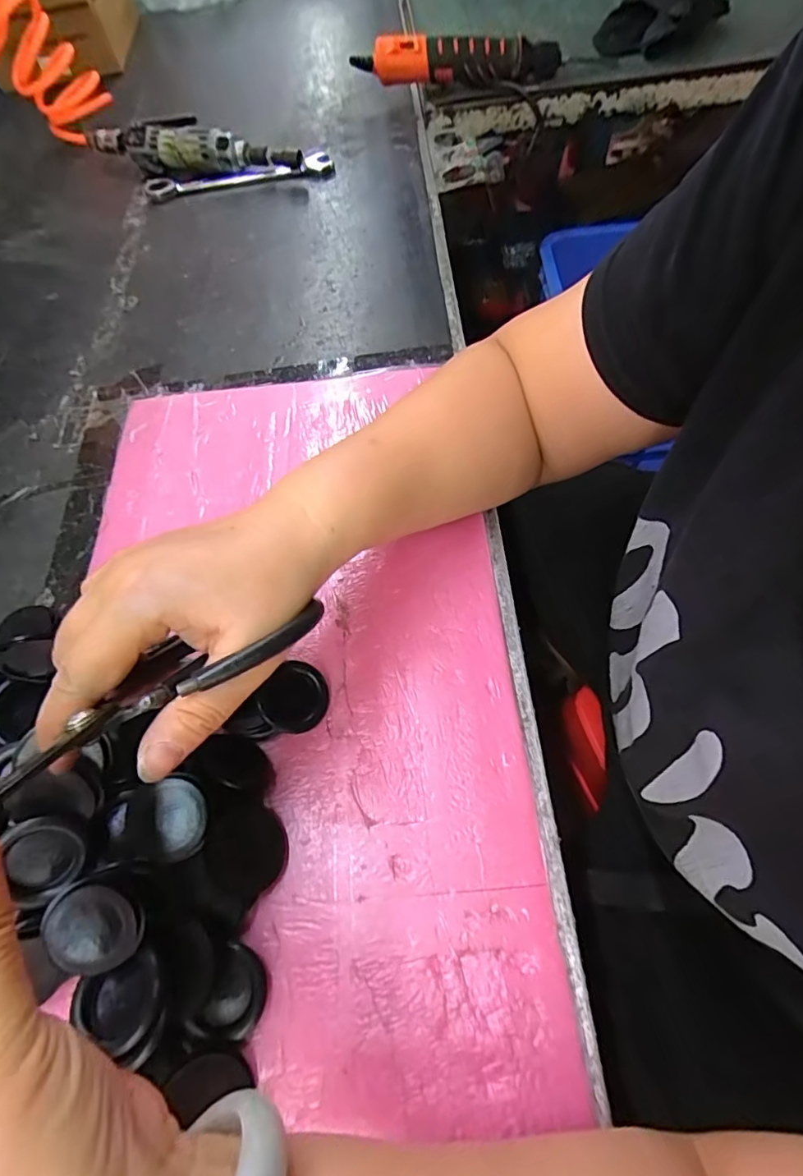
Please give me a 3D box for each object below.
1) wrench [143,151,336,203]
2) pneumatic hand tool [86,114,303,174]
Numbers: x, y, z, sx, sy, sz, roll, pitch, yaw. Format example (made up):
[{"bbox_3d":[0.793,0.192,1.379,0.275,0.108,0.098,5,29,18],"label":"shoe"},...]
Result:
[{"bbox_3d":[-0.192,-0.490,0.635,0.224,0.015,0.043,-13,62,-4],"label":"wrench"},{"bbox_3d":[-0.251,-0.515,0.628,0.268,0.047,0.049,12,63,10],"label":"pneumatic hand tool"}]

